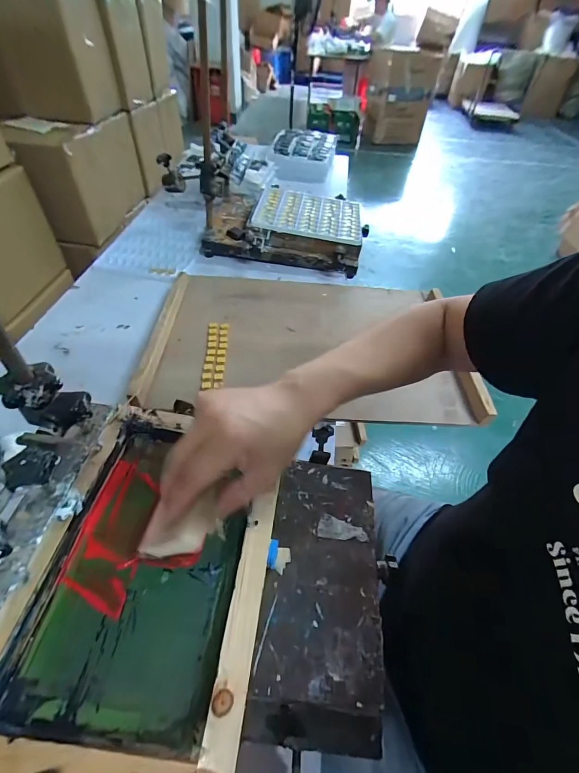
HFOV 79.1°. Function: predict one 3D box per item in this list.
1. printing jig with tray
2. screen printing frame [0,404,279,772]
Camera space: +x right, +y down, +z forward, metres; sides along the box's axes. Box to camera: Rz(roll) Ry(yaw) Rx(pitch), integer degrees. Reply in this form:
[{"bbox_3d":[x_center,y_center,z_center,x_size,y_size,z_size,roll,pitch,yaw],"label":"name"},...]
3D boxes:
[{"bbox_3d":[-0.005,-0.432,0.945,0.405,0.096,0.308,6,48,2],"label":"printing jig with tray"},{"bbox_3d":[-0.121,0.159,0.321,0.201,0.048,0.285,7,48,2],"label":"screen printing frame"}]

